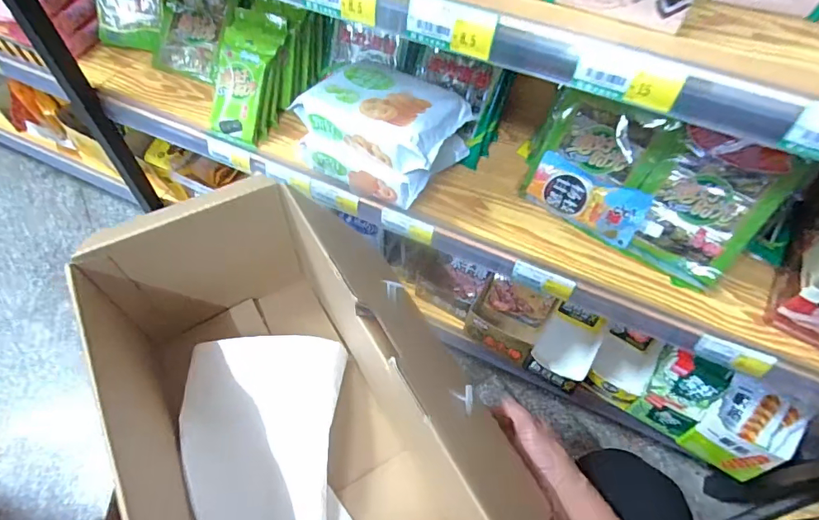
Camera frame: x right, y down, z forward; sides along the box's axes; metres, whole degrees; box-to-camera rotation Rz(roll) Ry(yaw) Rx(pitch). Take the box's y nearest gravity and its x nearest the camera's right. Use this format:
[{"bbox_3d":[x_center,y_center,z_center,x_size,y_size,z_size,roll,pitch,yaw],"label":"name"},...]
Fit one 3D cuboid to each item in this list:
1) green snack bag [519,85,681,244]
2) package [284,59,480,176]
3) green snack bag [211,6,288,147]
[{"bbox_3d":[0.242,-0.122,0.615,0.159,0.160,0.050,27,25,18],"label":"green snack bag"},{"bbox_3d":[-0.029,-0.198,0.617,0.189,0.042,0.139,28,60,16],"label":"package"},{"bbox_3d":[-0.245,-0.276,0.704,0.093,0.037,0.195,19,98,11],"label":"green snack bag"}]

